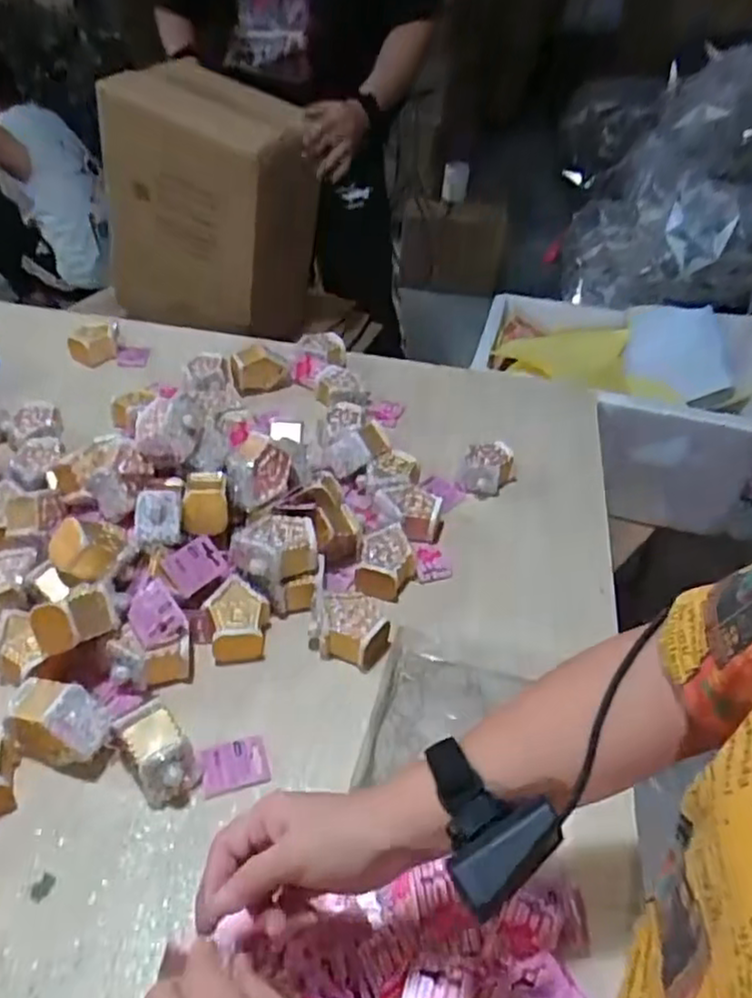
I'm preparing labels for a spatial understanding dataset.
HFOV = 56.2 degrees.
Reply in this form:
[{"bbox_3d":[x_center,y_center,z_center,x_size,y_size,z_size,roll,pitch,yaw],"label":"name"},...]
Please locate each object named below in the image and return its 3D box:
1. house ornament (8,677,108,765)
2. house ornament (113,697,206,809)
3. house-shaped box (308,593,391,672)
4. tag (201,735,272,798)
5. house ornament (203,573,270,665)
[{"bbox_3d":[-0.279,0.198,0.627,0.082,0.065,0.050,10,42,6],"label":"house ornament"},{"bbox_3d":[-0.190,0.221,0.615,0.053,0.065,0.073,-28,51,-32],"label":"house ornament"},{"bbox_3d":[-0.028,0.140,0.749,0.087,0.060,0.066,21,44,17],"label":"house-shaped box"},{"bbox_3d":[-0.130,0.244,0.644,0.060,0.011,0.045,-11,44,-18],"label":"tag"},{"bbox_3d":[-0.146,0.129,0.745,0.066,0.051,0.081,-1,42,-7],"label":"house ornament"}]

